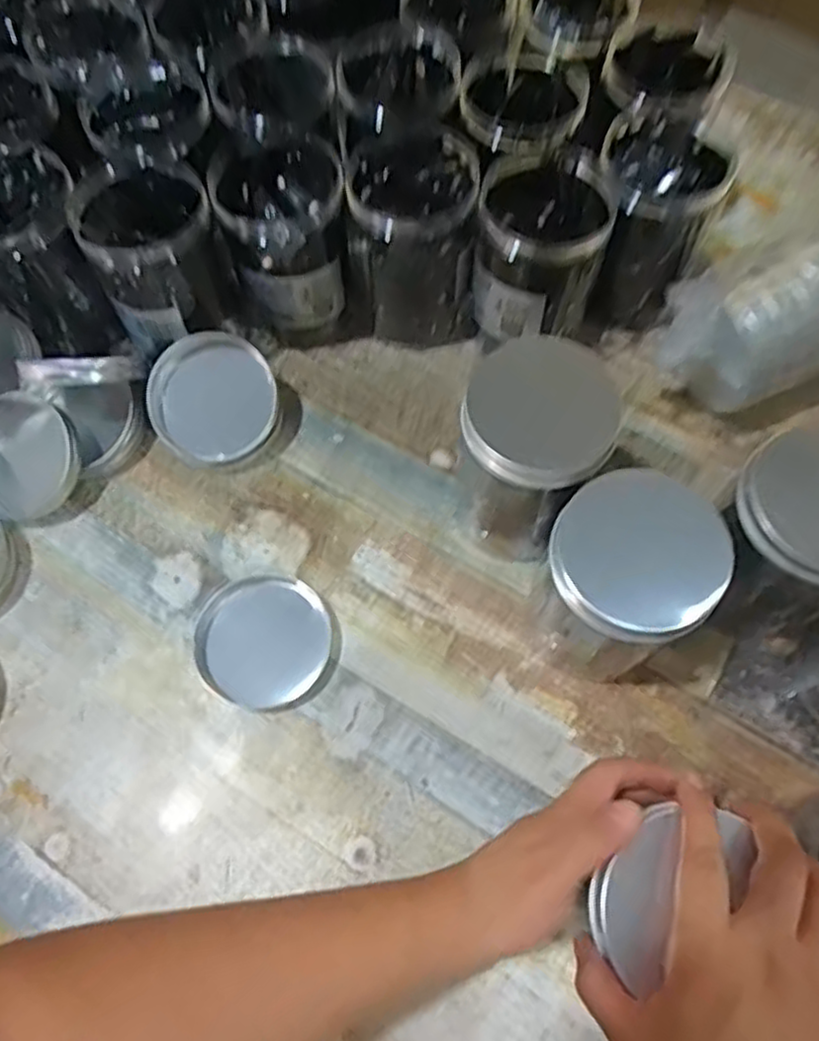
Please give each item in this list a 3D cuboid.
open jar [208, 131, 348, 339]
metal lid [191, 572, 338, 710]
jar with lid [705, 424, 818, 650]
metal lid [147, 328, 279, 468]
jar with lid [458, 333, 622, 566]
[{"bbox_3d":[-0.094,-0.218,0.588,0.088,0.149,0.091,0,68,1],"label":"open jar"},{"bbox_3d":[-0.104,0.087,0.532,0.101,0.019,0.094,-1,67,2],"label":"metal lid"},{"bbox_3d":[0.247,0.014,0.484,0.094,0.140,0.101,-1,67,2],"label":"jar with lid"},{"bbox_3d":[-0.156,-0.095,0.572,0.101,0.018,0.097,2,109,5],"label":"metal lid"},{"bbox_3d":[0.082,-0.040,0.501,0.089,0.158,0.086,-1,67,2],"label":"jar with lid"}]

